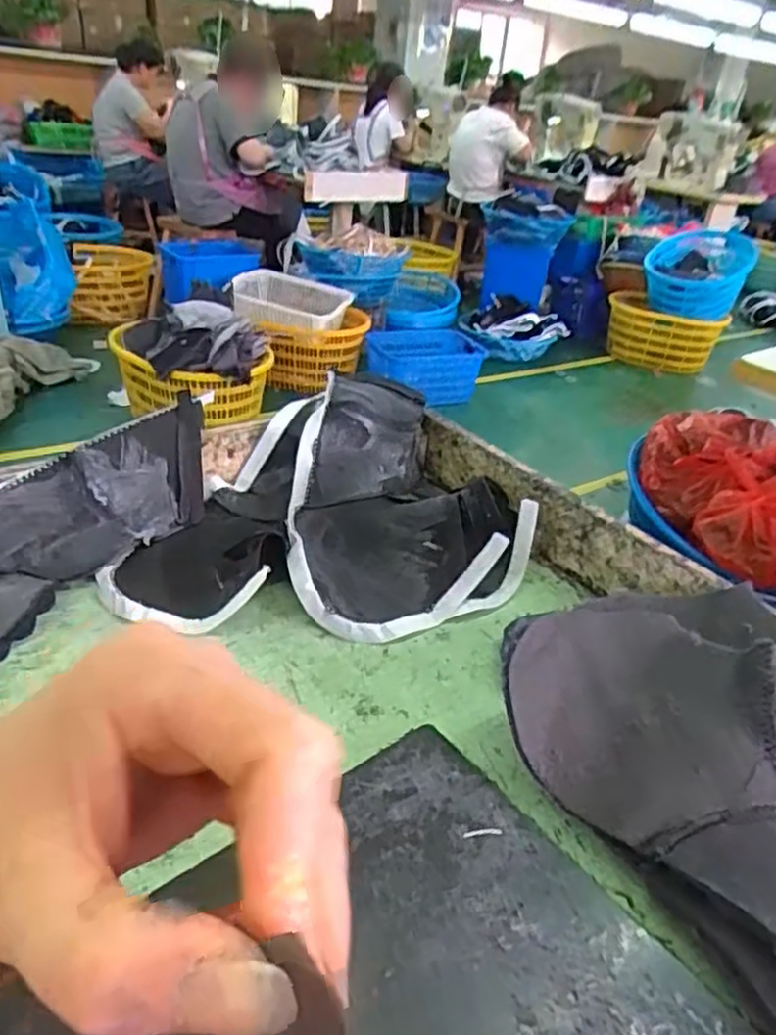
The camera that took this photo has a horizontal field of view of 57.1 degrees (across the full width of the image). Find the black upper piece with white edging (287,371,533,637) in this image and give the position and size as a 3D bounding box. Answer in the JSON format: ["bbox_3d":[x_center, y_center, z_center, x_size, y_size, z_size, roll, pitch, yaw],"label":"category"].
[{"bbox_3d":[0.014,-0.030,0.729,0.221,0.096,0.352,2,31,-8],"label":"black upper piece with white edging"}]

